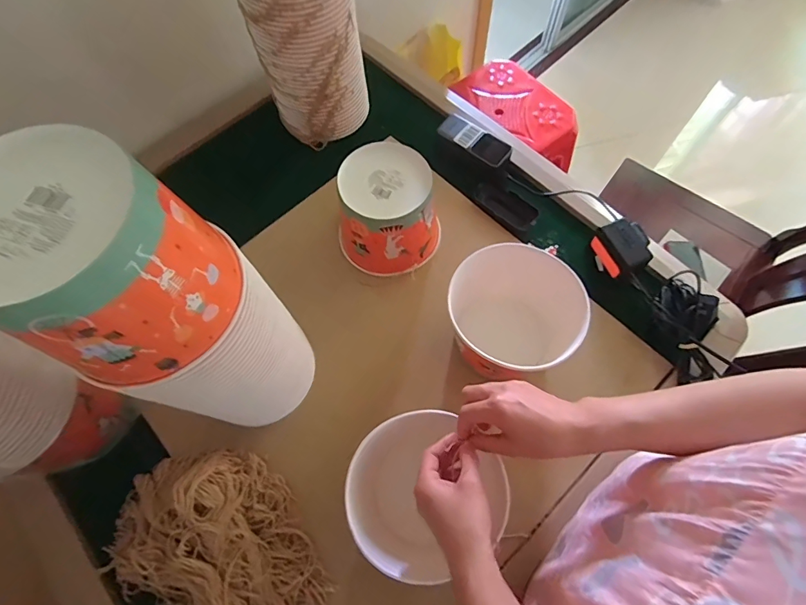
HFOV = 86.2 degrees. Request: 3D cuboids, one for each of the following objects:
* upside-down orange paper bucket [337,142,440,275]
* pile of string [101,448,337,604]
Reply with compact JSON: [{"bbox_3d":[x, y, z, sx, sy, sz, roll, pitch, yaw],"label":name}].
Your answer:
[{"bbox_3d":[-0.029,-0.134,0.647,0.141,0.147,0.137,-1,67,2],"label":"upside-down orange paper bucket"},{"bbox_3d":[-0.212,0.322,0.496,0.217,0.083,0.323,-42,71,-14],"label":"pile of string"}]

